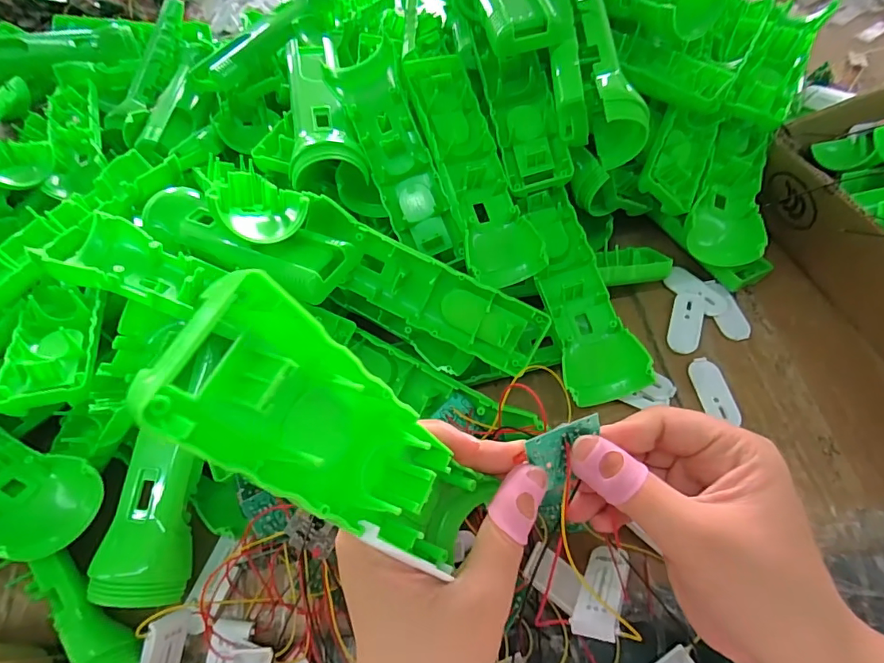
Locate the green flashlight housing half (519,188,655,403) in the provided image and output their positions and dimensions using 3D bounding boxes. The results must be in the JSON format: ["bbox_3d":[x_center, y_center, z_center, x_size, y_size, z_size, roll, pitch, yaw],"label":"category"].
[{"bbox_3d":[0.087,-0.028,0.312,0.045,0.025,0.147,-12,72,-7],"label":"green flashlight housing half"}]

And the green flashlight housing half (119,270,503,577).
[{"bbox_3d":[-0.026,0.037,0.147,0.020,0.130,0.042,-3,54,32],"label":"green flashlight housing half"}]

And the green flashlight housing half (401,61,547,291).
[{"bbox_3d":[0.019,-0.109,0.313,0.045,0.021,0.161,-18,83,-10],"label":"green flashlight housing half"}]

